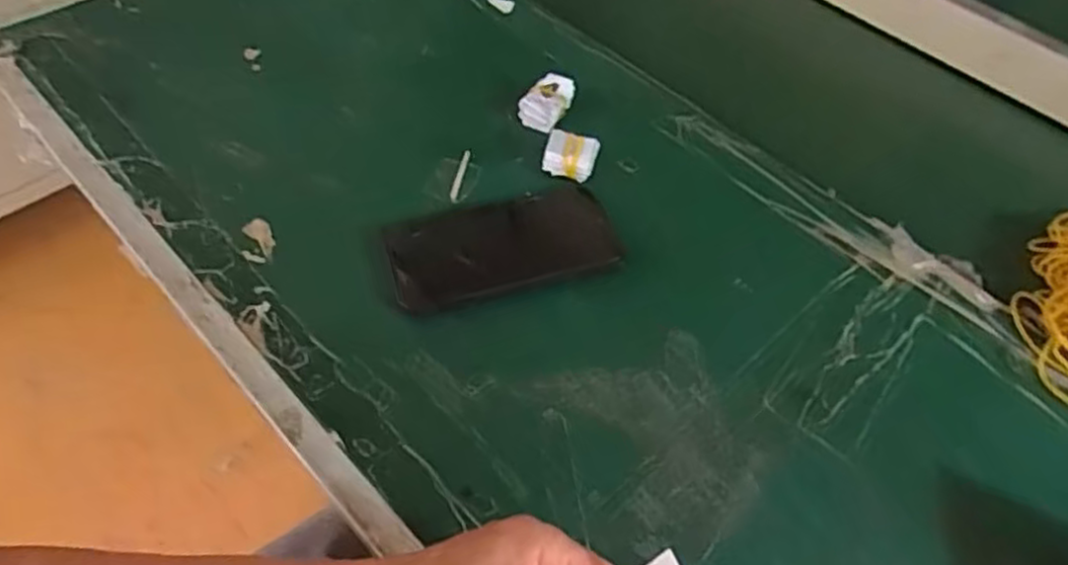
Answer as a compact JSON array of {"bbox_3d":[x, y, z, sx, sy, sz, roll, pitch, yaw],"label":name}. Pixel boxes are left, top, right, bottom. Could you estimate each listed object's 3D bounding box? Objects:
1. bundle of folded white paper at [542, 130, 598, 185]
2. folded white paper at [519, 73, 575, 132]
[{"bbox_3d":[0.028,-0.096,0.566,0.038,0.028,0.026,13,53,6],"label":"bundle of folded white paper"},{"bbox_3d":[0.011,-0.145,0.599,0.030,0.033,0.043,30,56,18],"label":"folded white paper"}]

